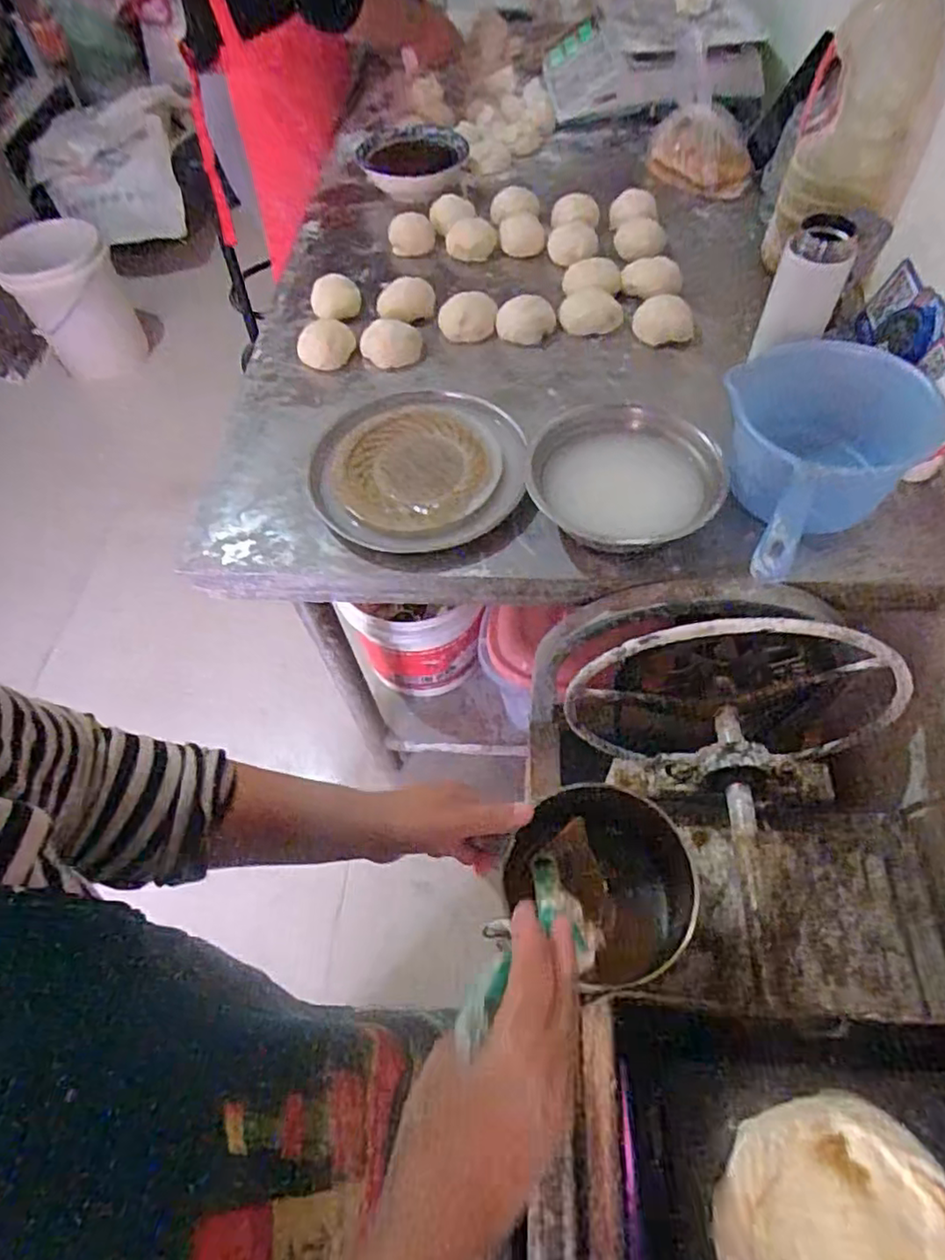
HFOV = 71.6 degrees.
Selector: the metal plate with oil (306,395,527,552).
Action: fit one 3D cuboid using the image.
[{"bbox_3d":[-0.060,-0.182,0.727,0.228,0.026,0.228,-2,58,2],"label":"metal plate with oil"}]

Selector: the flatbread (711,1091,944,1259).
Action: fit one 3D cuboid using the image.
[{"bbox_3d":[0.213,0.352,0.376,0.131,0.013,0.140,-2,58,2],"label":"flatbread"}]

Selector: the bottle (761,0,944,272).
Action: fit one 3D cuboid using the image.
[{"bbox_3d":[0.499,-0.662,0.840,0.142,0.318,0.148,9,59,9],"label":"bottle"}]

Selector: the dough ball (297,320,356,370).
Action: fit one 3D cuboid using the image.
[{"bbox_3d":[-0.188,-0.365,0.842,0.073,0.030,0.081,-14,59,-5],"label":"dough ball"}]

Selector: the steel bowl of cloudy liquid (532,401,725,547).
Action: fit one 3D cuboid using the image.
[{"bbox_3d":[0.160,-0.167,0.690,0.199,0.059,0.189,18,61,14],"label":"steel bowl of cloudy liquid"}]

